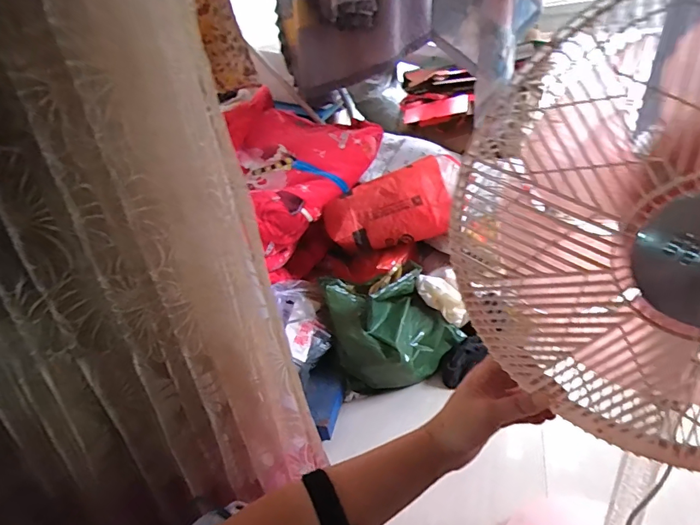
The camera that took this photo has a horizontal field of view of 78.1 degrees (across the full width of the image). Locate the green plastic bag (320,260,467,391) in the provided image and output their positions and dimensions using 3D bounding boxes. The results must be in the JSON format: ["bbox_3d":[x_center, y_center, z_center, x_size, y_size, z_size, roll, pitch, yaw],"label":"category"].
[{"bbox_3d":[0.114,0.181,1.197,0.321,0.239,0.262,-15,29,-14],"label":"green plastic bag"}]

